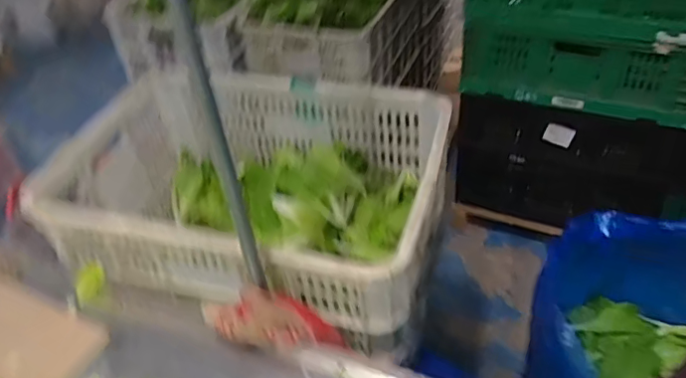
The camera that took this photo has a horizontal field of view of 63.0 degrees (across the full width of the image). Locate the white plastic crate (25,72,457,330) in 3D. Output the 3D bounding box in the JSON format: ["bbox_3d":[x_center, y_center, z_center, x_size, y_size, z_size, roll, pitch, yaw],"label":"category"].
[{"bbox_3d":[-0.151,0.031,0.974,0.619,0.263,0.418,7,43,16],"label":"white plastic crate"}]

